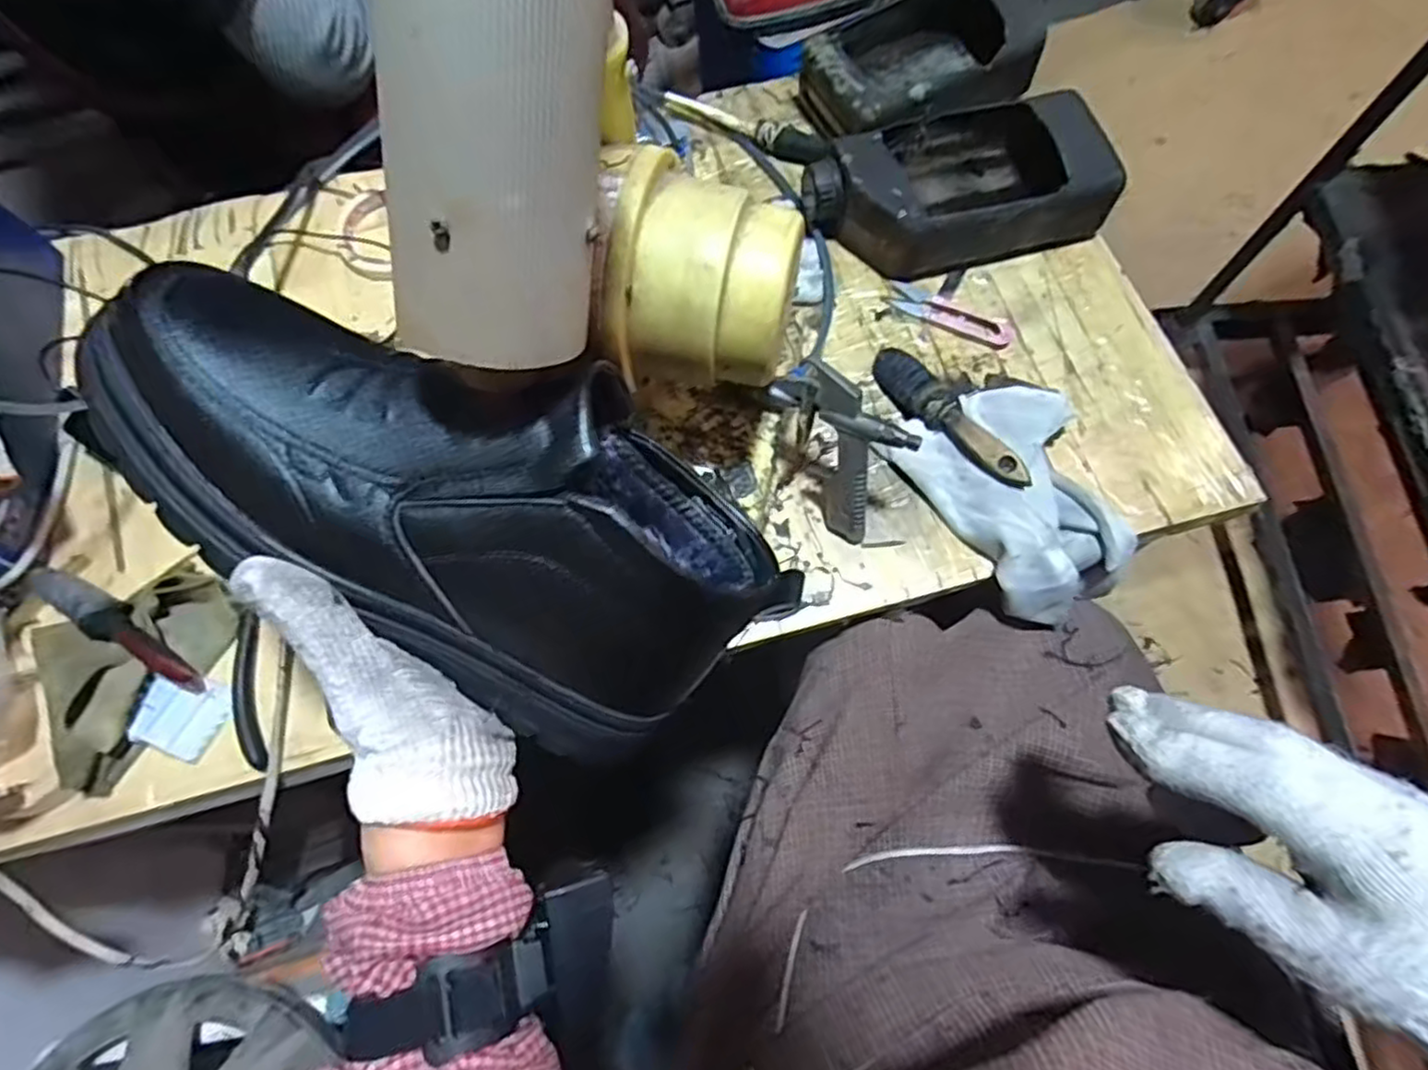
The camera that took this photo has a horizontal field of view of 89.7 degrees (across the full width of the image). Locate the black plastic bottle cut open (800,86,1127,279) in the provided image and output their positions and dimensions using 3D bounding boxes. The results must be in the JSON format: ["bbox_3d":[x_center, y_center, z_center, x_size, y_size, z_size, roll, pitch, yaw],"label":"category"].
[{"bbox_3d":[0.188,-0.285,0.576,0.221,0.064,0.128,-15,70,-3],"label":"black plastic bottle cut open"}]

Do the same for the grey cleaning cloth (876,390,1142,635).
[{"bbox_3d":[0.217,-0.028,0.509,0.125,0.058,0.170,-31,72,-9],"label":"grey cleaning cloth"}]

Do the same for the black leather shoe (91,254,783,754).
[{"bbox_3d":[-0.108,-0.017,0.309,0.276,0.091,0.152,27,113,-8],"label":"black leather shoe"}]

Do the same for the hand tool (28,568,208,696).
[{"bbox_3d":[-0.401,0.055,0.474,0.147,0.027,0.023,30,74,12],"label":"hand tool"}]

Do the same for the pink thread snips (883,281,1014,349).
[{"bbox_3d":[0.184,-0.173,0.562,0.100,0.007,0.030,32,74,13],"label":"pink thread snips"}]

